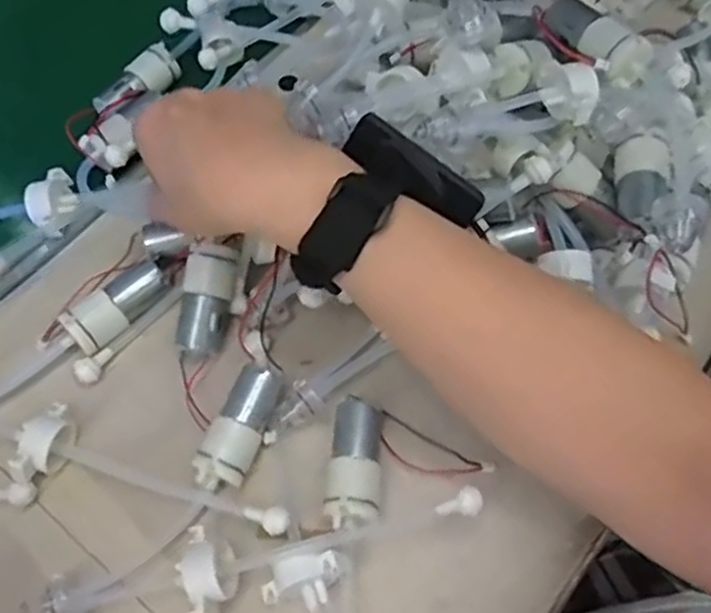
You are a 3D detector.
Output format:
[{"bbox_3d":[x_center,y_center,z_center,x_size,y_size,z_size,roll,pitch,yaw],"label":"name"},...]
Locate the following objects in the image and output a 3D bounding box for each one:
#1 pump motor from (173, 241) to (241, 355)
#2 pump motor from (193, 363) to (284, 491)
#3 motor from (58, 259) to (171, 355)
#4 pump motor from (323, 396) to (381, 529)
[{"bbox_3d":[-0.079,-0.004,0.402,0.024,0.023,0.060,10,90,8],"label":"pump motor"},{"bbox_3d":[-0.057,0.061,0.376,0.023,0.027,0.067,20,64,13],"label":"pump motor"},{"bbox_3d":[-0.130,0.002,0.406,0.022,0.023,0.063,41,70,21],"label":"motor"},{"bbox_3d":[0.000,0.077,0.368,0.025,0.024,0.064,2,62,4],"label":"pump motor"}]

